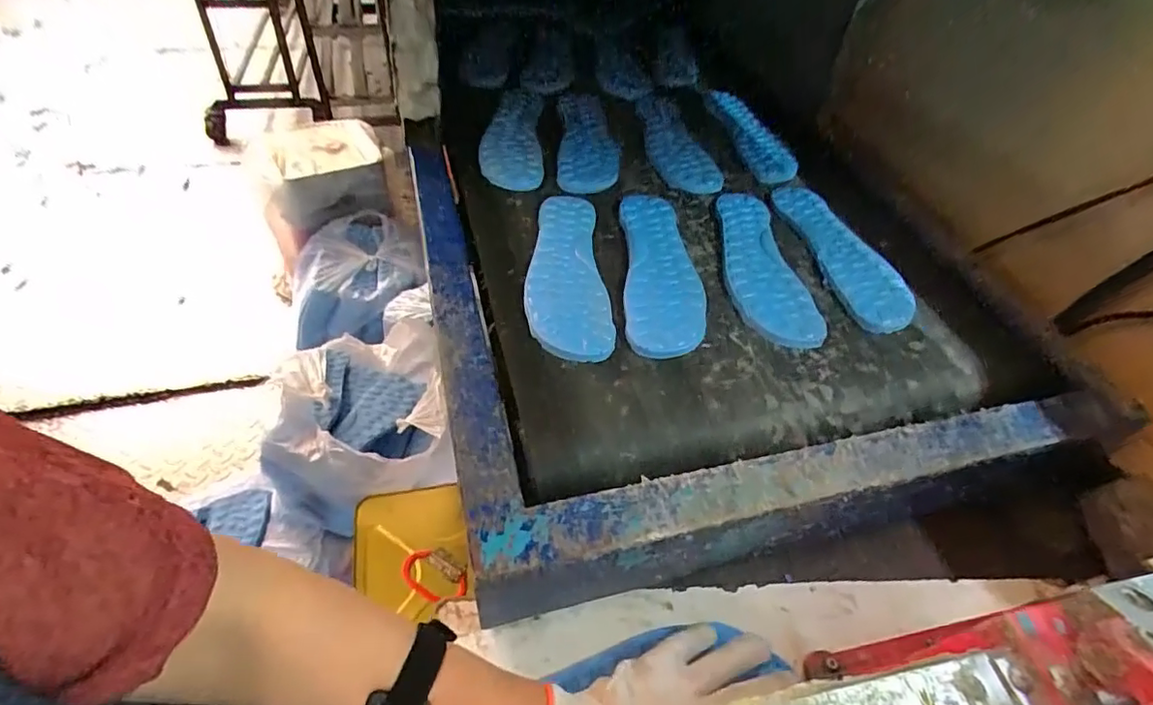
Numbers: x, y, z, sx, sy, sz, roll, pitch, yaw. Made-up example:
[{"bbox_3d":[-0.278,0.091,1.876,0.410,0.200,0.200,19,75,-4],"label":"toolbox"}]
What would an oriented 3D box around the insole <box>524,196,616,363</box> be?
[{"bbox_3d":[-0.011,-0.089,0.572,0.078,0.006,0.239,0,49,-5],"label":"insole"}]

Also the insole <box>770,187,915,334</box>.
[{"bbox_3d":[0.303,-0.121,0.644,0.084,0.006,0.252,-5,50,-10],"label":"insole"}]

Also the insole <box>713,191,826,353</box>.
[{"bbox_3d":[0.196,-0.099,0.613,0.084,0.011,0.245,-1,49,-6],"label":"insole"}]

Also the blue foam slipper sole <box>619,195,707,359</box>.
[{"bbox_3d":[0.088,-0.095,0.593,0.078,0.012,0.253,4,49,-2],"label":"blue foam slipper sole"}]

